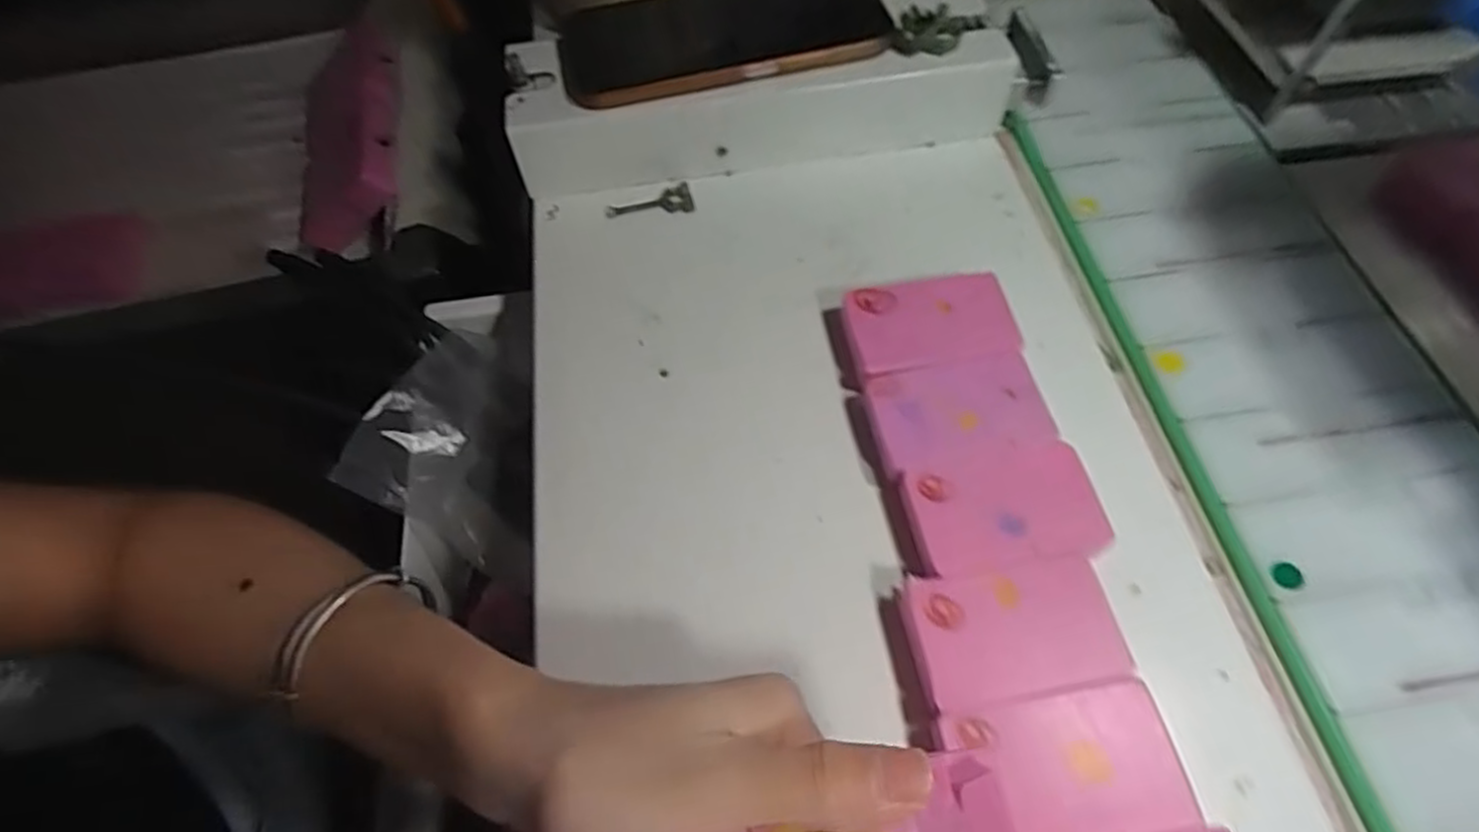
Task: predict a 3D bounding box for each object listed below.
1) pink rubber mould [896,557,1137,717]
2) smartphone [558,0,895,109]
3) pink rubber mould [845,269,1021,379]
[{"bbox_3d":[0.094,0.076,0.259,0.069,0.015,0.043,-8,59,-6],"label":"pink rubber mould"},{"bbox_3d":[-0.007,-0.198,0.386,0.168,0.015,0.081,-15,55,-6],"label":"smartphone"},{"bbox_3d":[0.082,-0.039,0.328,0.070,0.019,0.047,-7,59,-6],"label":"pink rubber mould"}]

